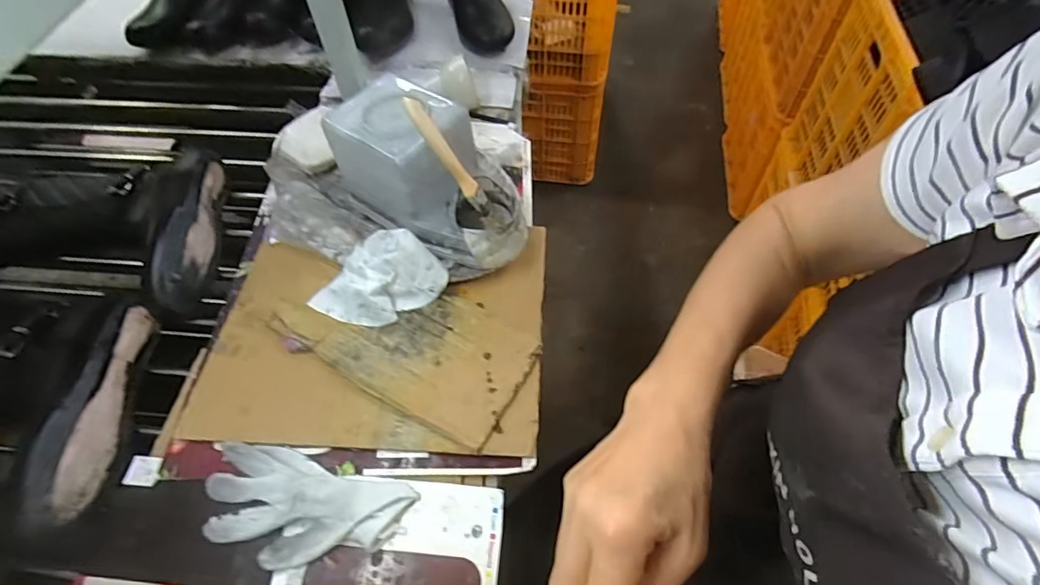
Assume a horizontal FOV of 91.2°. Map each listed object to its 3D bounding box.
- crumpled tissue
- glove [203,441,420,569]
[{"bbox_3d":[-0.143,-0.017,0.500,0.121,0.051,0.081,-30,61,-17],"label":"crumpled tissue"},{"bbox_3d":[-0.176,0.175,0.410,0.165,0.018,0.078,13,58,9],"label":"glove"}]

